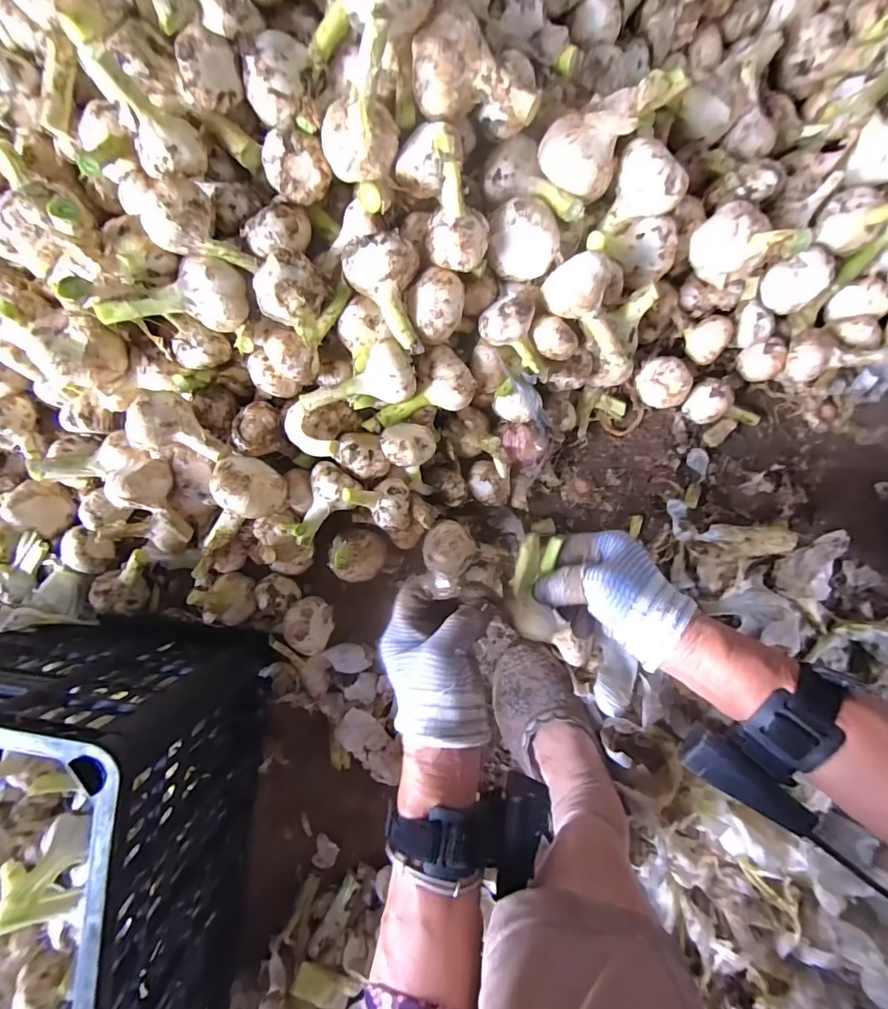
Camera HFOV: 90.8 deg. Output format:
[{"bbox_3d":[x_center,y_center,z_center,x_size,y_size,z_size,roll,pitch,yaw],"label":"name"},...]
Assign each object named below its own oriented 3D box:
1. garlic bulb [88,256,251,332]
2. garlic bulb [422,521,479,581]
[{"bbox_3d":[-0.222,-0.169,0.361,0.111,0.043,0.049,-20,89,-18],"label":"garlic bulb"},{"bbox_3d":[0.005,0.046,0.451,0.054,0.039,0.050,0,89,2],"label":"garlic bulb"}]

